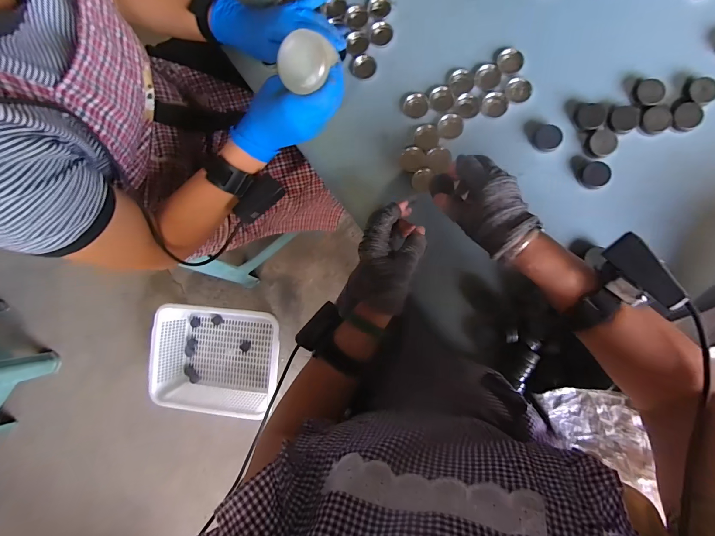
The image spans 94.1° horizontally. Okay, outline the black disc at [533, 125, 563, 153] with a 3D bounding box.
[{"bbox_3d":[0.249,-0.169,0.434,0.033,0.007,0.033,0,88,8],"label":"black disc"}]

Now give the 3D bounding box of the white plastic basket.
[{"bbox_3d":[-0.471,0.303,1.135,0.418,0.126,0.343,6,89,8],"label":"white plastic basket"}]

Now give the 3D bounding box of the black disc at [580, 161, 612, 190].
[{"bbox_3d":[0.304,-0.119,0.424,0.032,0.004,0.037,37,94,7],"label":"black disc"}]

